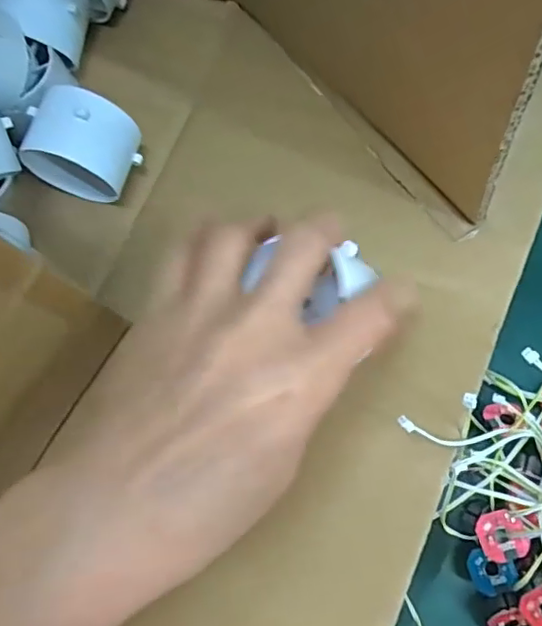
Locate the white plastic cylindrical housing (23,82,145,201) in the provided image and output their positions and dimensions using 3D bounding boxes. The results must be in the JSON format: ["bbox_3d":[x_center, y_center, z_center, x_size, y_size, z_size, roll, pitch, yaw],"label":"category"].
[{"bbox_3d":[-0.090,-0.080,0.275,0.048,0.048,0.043,25,79,12],"label":"white plastic cylindrical housing"}]

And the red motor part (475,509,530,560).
[{"bbox_3d":[0.098,0.094,0.235,0.019,0.004,0.019,-12,67,3],"label":"red motor part"}]

